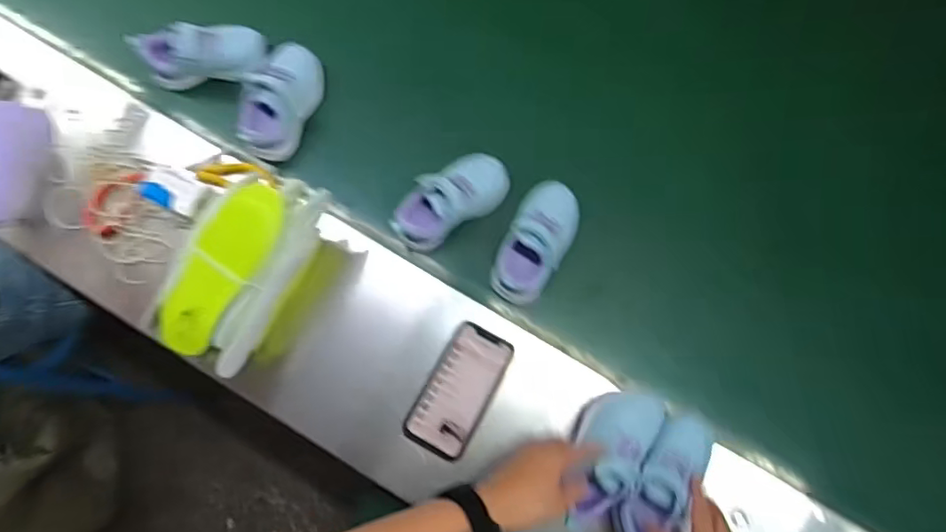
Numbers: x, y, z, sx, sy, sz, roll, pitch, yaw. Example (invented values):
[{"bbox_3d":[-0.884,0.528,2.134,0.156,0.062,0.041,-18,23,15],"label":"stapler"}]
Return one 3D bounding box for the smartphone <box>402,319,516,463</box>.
[{"bbox_3d":[-0.015,0.145,0.674,0.075,0.016,0.151,29,83,6],"label":"smartphone"}]

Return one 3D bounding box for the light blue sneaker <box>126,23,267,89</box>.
[{"bbox_3d":[-0.354,-0.280,0.755,0.157,0.061,0.061,-11,80,0],"label":"light blue sneaker"}]

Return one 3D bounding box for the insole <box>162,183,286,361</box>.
[{"bbox_3d":[-0.247,0.003,0.569,0.069,0.025,0.178,26,82,6],"label":"insole"}]

